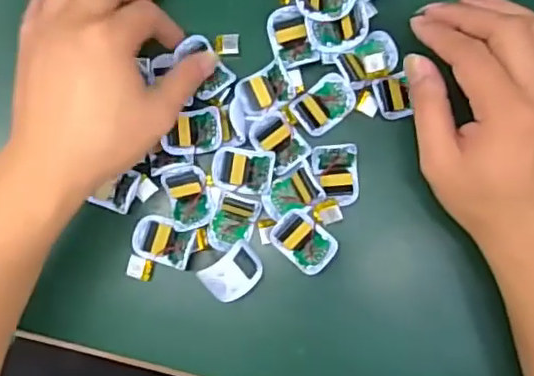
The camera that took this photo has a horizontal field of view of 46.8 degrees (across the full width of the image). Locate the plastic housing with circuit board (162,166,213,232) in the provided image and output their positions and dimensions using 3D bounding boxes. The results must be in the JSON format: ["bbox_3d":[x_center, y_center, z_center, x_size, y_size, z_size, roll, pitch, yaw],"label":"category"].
[{"bbox_3d":[-0.054,0.007,0.423,0.028,0.010,0.043,-13,83,1],"label":"plastic housing with circuit board"}]

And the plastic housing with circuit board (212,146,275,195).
[{"bbox_3d":[-0.017,-0.014,0.425,0.042,0.011,0.029,10,84,4],"label":"plastic housing with circuit board"}]

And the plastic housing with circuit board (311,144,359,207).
[{"bbox_3d":[0.047,-0.009,0.416,0.030,0.013,0.039,-5,83,2],"label":"plastic housing with circuit board"}]

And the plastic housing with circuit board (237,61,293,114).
[{"bbox_3d":[-0.002,-0.069,0.427,0.036,0.013,0.030,-26,83,-1],"label":"plastic housing with circuit board"}]

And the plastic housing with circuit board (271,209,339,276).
[{"bbox_3d":[0.025,0.036,0.418,0.043,0.007,0.031,42,87,7],"label":"plastic housing with circuit board"}]

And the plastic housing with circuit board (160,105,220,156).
[{"bbox_3d":[-0.051,-0.039,0.423,0.040,0.015,0.029,-9,83,2],"label":"plastic housing with circuit board"}]

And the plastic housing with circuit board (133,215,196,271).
[{"bbox_3d":[-0.071,0.037,0.422,0.042,0.015,0.029,21,85,5],"label":"plastic housing with circuit board"}]

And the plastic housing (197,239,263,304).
[{"bbox_3d":[-0.022,0.057,0.413,0.040,0.018,0.029,-39,83,-2],"label":"plastic housing"}]

